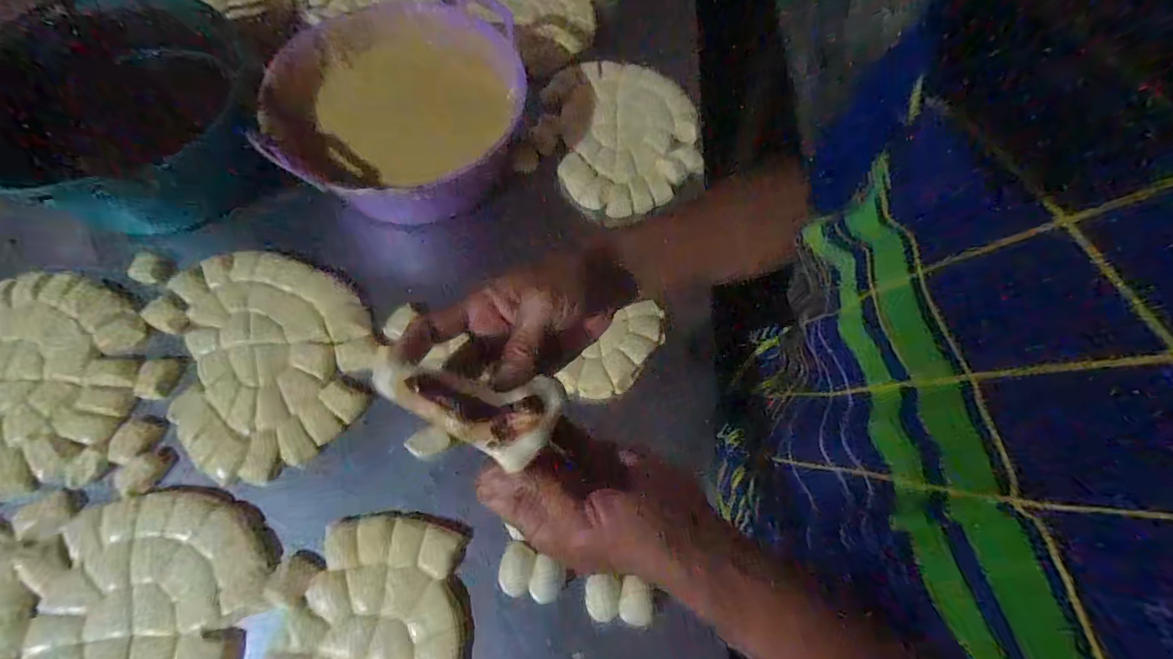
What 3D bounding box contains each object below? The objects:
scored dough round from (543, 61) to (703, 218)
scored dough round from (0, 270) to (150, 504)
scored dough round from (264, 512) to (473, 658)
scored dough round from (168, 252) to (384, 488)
[{"bbox_3d":[0.054,-0.267,0.694,0.195,0.020,0.246,-10,68,-7],"label":"scored dough round"},{"bbox_3d":[-0.566,0.051,0.524,0.200,0.021,0.244,-39,74,-18],"label":"scored dough round"},{"bbox_3d":[-0.197,0.293,0.441,0.176,0.016,0.246,3,67,-2],"label":"scored dough round"},{"bbox_3d":[-0.353,0.020,0.554,0.207,0.017,0.258,-42,75,-18],"label":"scored dough round"}]

